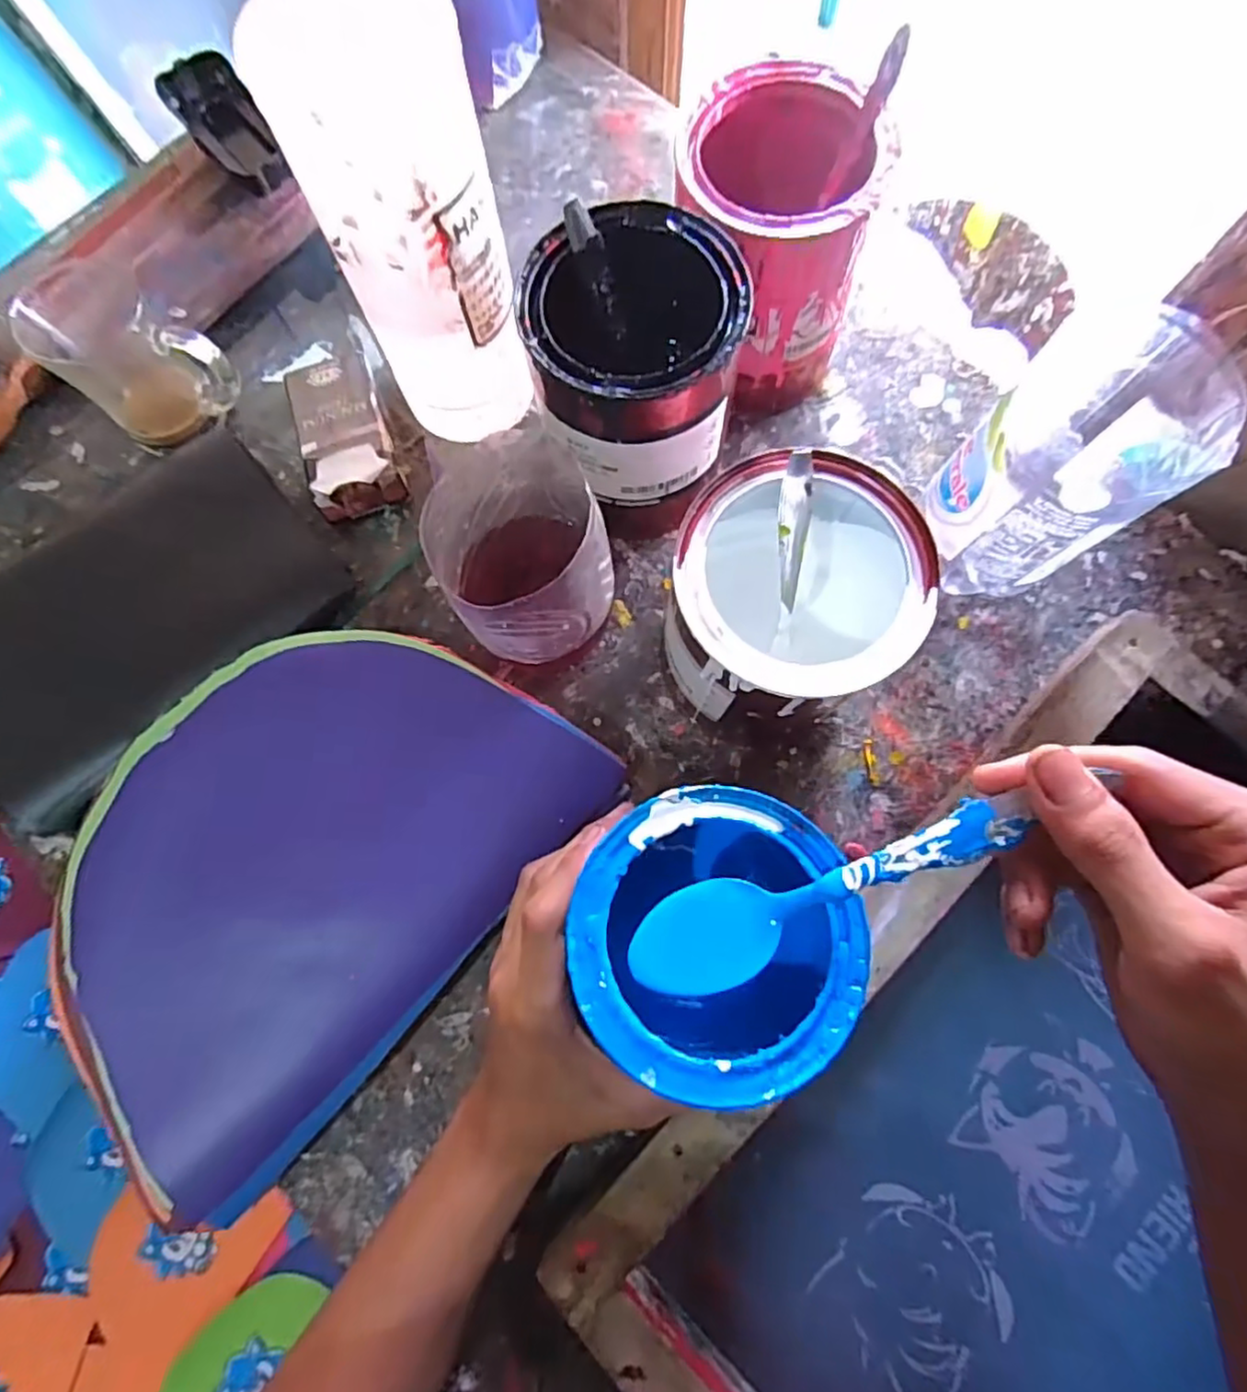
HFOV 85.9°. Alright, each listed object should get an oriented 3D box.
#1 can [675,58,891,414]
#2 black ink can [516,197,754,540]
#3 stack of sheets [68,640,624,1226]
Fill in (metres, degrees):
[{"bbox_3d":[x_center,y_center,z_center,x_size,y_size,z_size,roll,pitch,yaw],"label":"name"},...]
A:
[{"bbox_3d":[0.086,-0.252,0.394,0.103,0.138,0.108,0,76,1],"label":"can"},{"bbox_3d":[0.007,-0.170,0.370,0.104,0.123,0.106,0,76,1],"label":"black ink can"},{"bbox_3d":[-0.171,0.087,0.371,0.198,0.031,0.284,43,80,10],"label":"stack of sheets"}]

